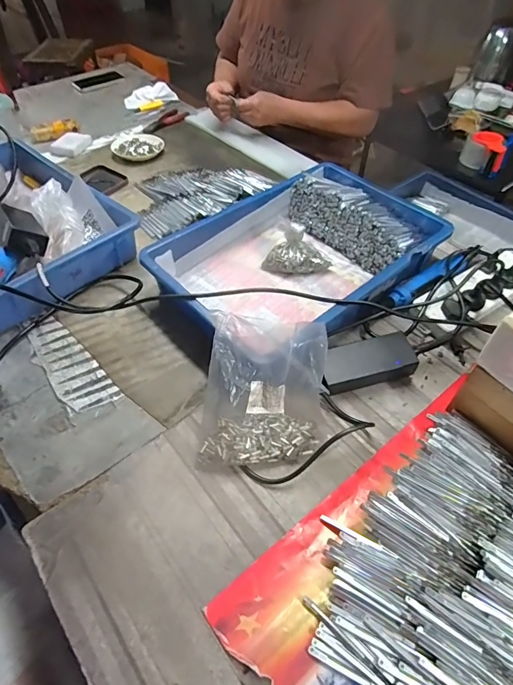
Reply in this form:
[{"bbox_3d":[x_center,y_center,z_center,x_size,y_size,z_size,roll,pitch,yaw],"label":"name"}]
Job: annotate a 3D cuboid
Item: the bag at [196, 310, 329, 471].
[{"bbox_3d":[0.015,0.065,0.483,0.154,0.127,0.142,9,51,5],"label":"bag"}]

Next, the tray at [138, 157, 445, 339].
[{"bbox_3d":[0.074,-0.143,0.676,0.441,0.090,0.290,-32,58,-25],"label":"tray"}]

